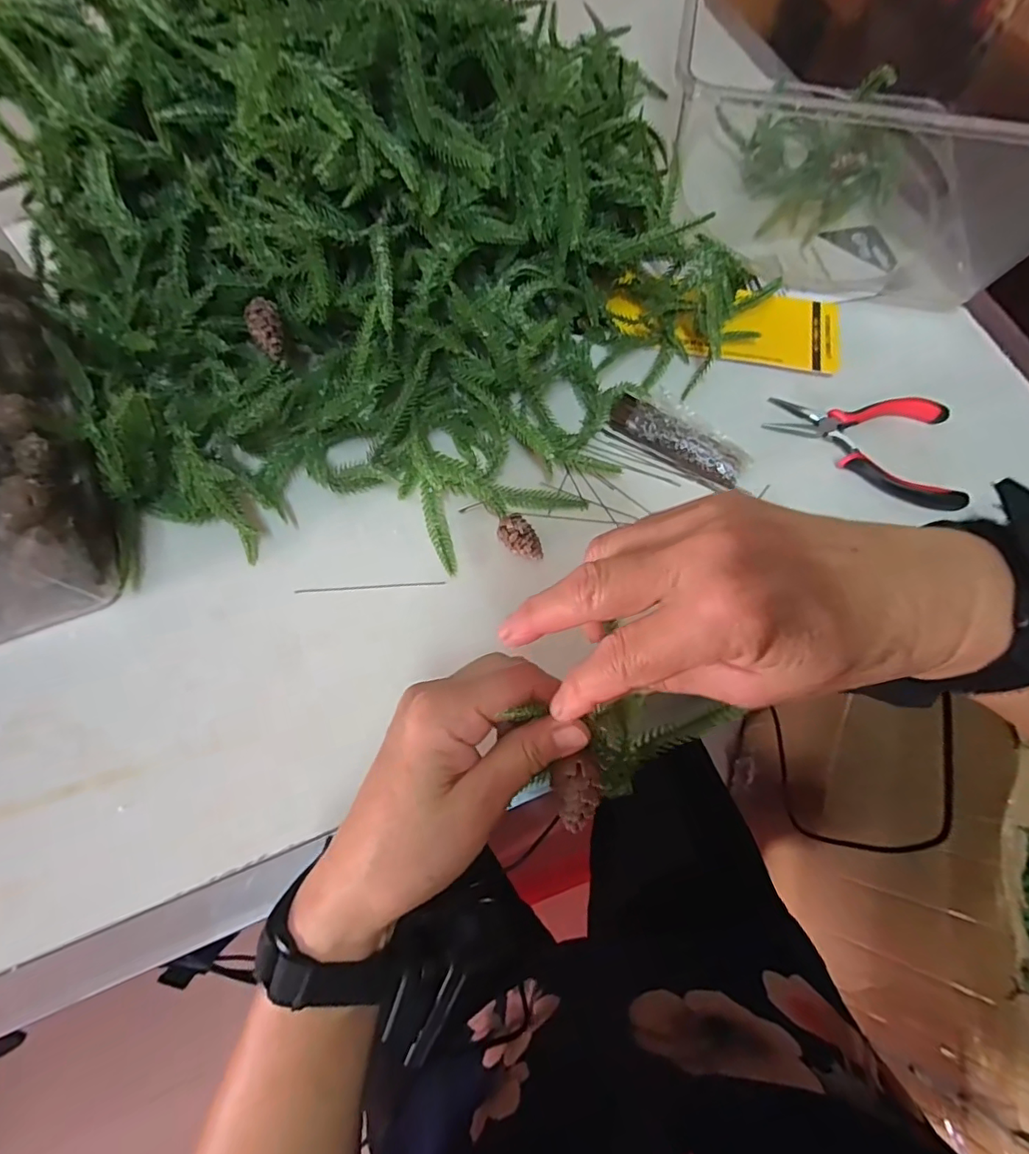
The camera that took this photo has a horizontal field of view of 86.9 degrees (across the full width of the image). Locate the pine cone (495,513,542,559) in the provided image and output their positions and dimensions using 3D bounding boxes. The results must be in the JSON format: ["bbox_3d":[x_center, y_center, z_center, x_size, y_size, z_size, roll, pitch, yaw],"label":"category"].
[{"bbox_3d":[0.005,-0.025,0.368,0.021,0.016,0.034,-39,77,-13],"label":"pine cone"}]

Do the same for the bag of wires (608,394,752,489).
[{"bbox_3d":[0.123,-0.106,0.405,0.104,0.015,0.042,32,74,9],"label":"bag of wires"}]

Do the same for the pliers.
[{"bbox_3d":[0.257,-0.096,0.401,0.128,0.008,0.086,7,71,1],"label":"pliers"}]

